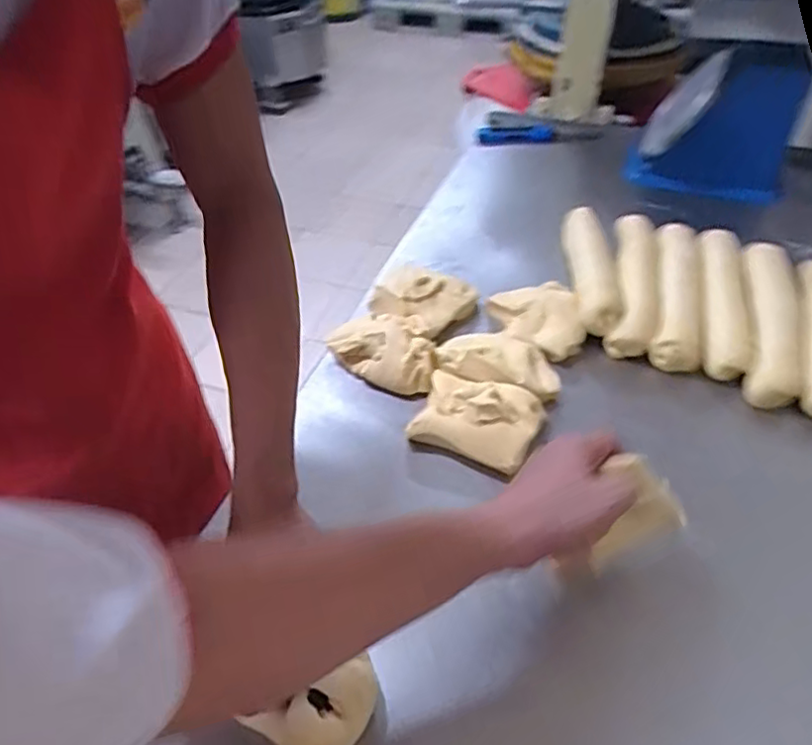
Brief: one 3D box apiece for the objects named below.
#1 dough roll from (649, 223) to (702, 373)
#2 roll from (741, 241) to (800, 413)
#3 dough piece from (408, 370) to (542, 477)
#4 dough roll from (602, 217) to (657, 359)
[{"bbox_3d":[0.356,-0.112,0.843,0.054,0.037,0.290,11,45,12],"label":"dough roll"},{"bbox_3d":[0.460,-0.068,0.811,0.063,0.036,0.309,15,46,16],"label":"roll"},{"bbox_3d":[0.075,0.047,0.672,0.124,0.047,0.079,16,47,17],"label":"dough piece"},{"bbox_3d":[0.304,-0.128,0.854,0.054,0.040,0.285,11,45,11],"label":"dough roll"}]

